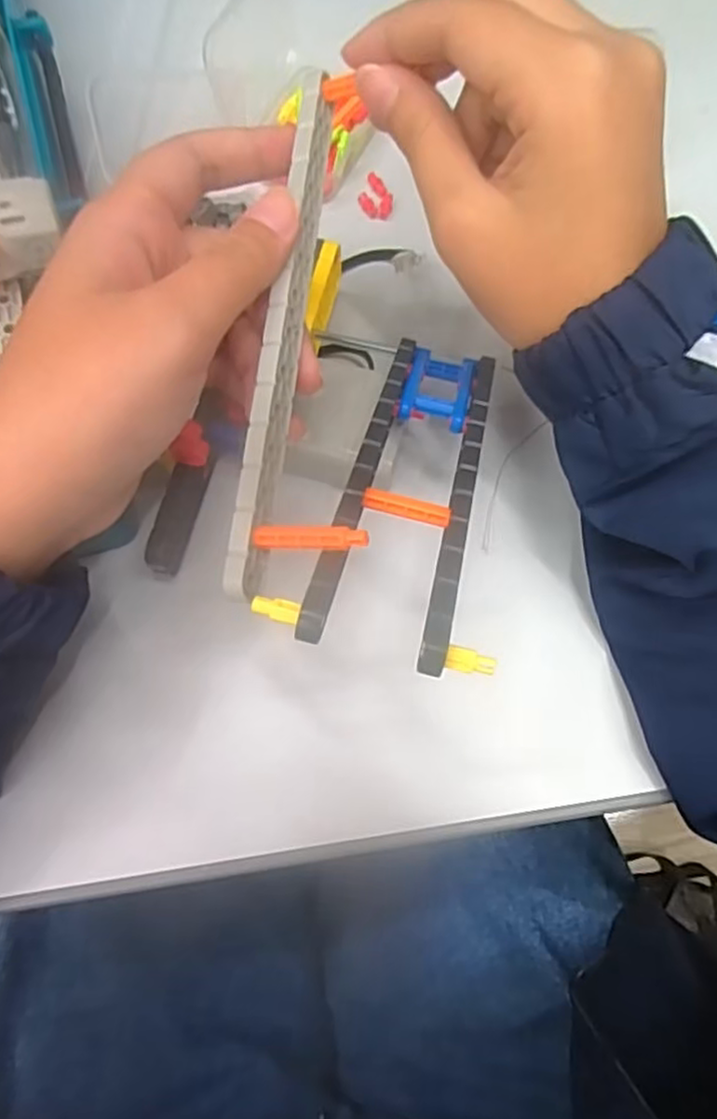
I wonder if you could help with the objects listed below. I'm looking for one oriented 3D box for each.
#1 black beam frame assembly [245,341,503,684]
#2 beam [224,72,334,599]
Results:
[{"bbox_3d":[0.018,-0.029,0.220,0.057,0.008,0.145,14,46,3],"label":"black beam frame assembly"},{"bbox_3d":[-0.021,-0.071,0.205,0.004,0.016,0.166,-2,75,33],"label":"beam"}]

